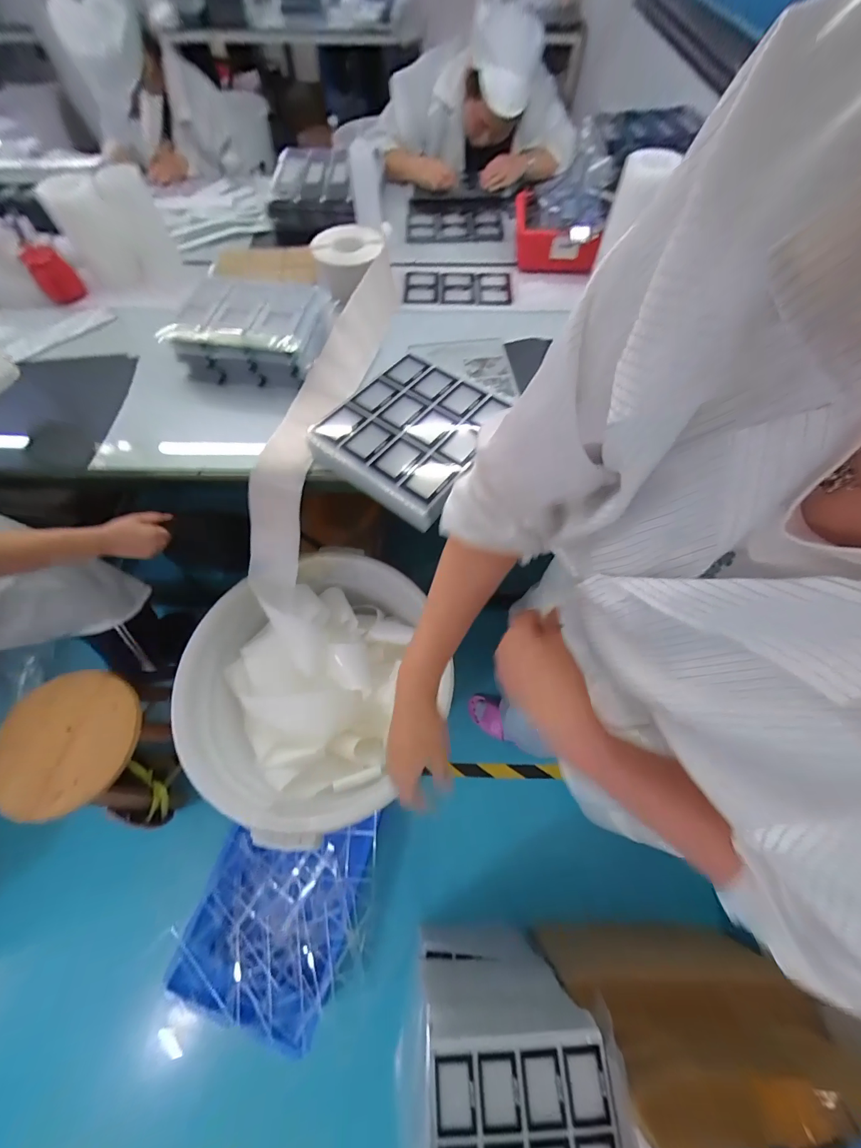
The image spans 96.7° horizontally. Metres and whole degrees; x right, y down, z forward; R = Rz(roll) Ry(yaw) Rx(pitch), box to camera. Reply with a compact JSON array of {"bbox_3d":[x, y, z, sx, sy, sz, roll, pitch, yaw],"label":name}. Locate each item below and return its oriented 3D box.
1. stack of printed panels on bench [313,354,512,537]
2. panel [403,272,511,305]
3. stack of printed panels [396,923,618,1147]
[{"bbox_3d":[-0.030,-0.268,0.710,0.285,0.047,0.317,29,67,13],"label":"stack of printed panels on bench"},{"bbox_3d":[0.068,-0.728,0.969,0.262,0.017,0.140,1,65,1],"label":"panel"},{"bbox_3d":[0.116,0.959,0.724,0.338,0.363,0.335,0,64,0],"label":"stack of printed panels"}]

